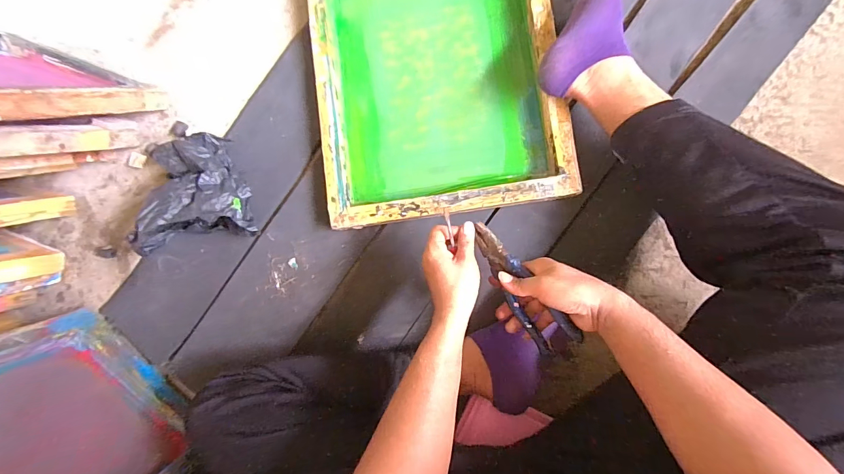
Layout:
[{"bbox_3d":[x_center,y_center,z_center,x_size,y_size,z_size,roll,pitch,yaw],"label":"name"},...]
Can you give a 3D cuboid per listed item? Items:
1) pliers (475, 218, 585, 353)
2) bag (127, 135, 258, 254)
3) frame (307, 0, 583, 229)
[{"bbox_3d":[0.130,0.064,0.502,0.050,0.035,0.194,-35,77,3],"label":"pliers"},{"bbox_3d":[-0.391,-0.085,0.650,0.185,0.112,0.186,-9,84,6],"label":"bag"},{"bbox_3d":[0.019,-0.291,0.657,0.412,0.049,0.512,-8,86,6],"label":"frame"}]

